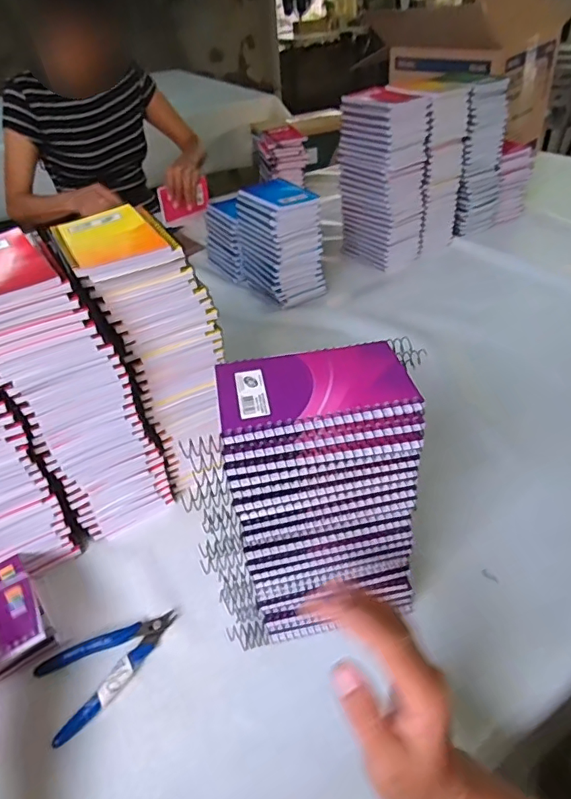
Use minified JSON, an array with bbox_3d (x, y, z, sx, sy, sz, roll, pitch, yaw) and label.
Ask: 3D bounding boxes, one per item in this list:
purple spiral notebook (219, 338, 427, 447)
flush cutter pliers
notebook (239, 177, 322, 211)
[{"bbox_3d":[0.019,-0.010,0.348,0.127,0.008,0.081,-7,39,-6],"label":"purple spiral notebook"},{"bbox_3d":[-0.146,0.222,0.436,0.116,0.010,0.070,-28,46,-25],"label":"flush cutter pliers"},{"bbox_3d":[-0.011,-0.346,0.858,0.081,0.009,0.107,-31,54,-22],"label":"notebook"}]

